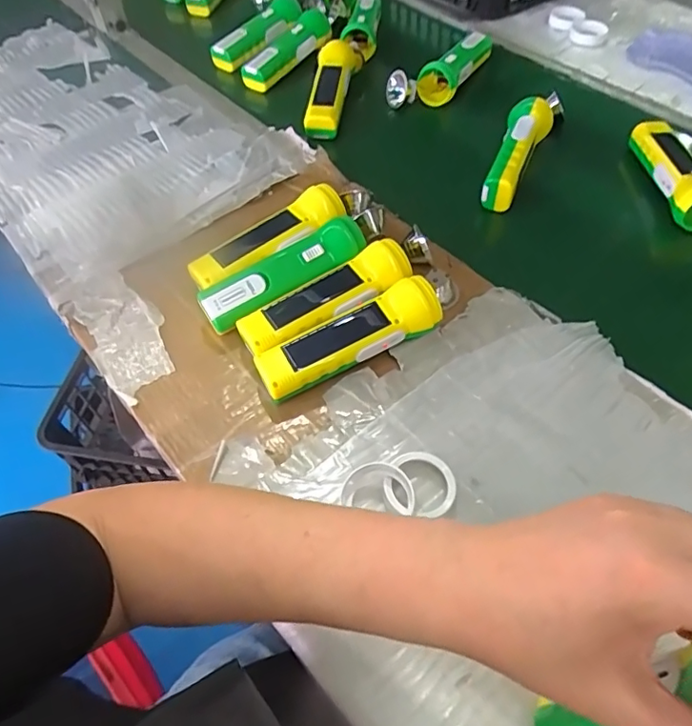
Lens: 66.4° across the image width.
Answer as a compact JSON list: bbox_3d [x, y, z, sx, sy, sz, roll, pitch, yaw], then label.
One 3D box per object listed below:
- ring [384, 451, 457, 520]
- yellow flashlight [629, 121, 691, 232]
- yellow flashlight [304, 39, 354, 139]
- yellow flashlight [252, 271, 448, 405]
[{"bbox_3d":[0.054,0.090,0.389,0.049,0.016,0.050,0,55,1],"label":"ring"},{"bbox_3d":[0.370,-0.216,0.600,0.065,0.064,0.165,1,55,1],"label":"yellow flashlight"},{"bbox_3d":[-0.022,-0.367,0.702,0.046,0.038,0.182,5,55,4],"label":"yellow flashlight"},{"bbox_3d":[0.004,-0.020,0.454,0.163,0.043,0.044,-25,58,-16],"label":"yellow flashlight"}]

